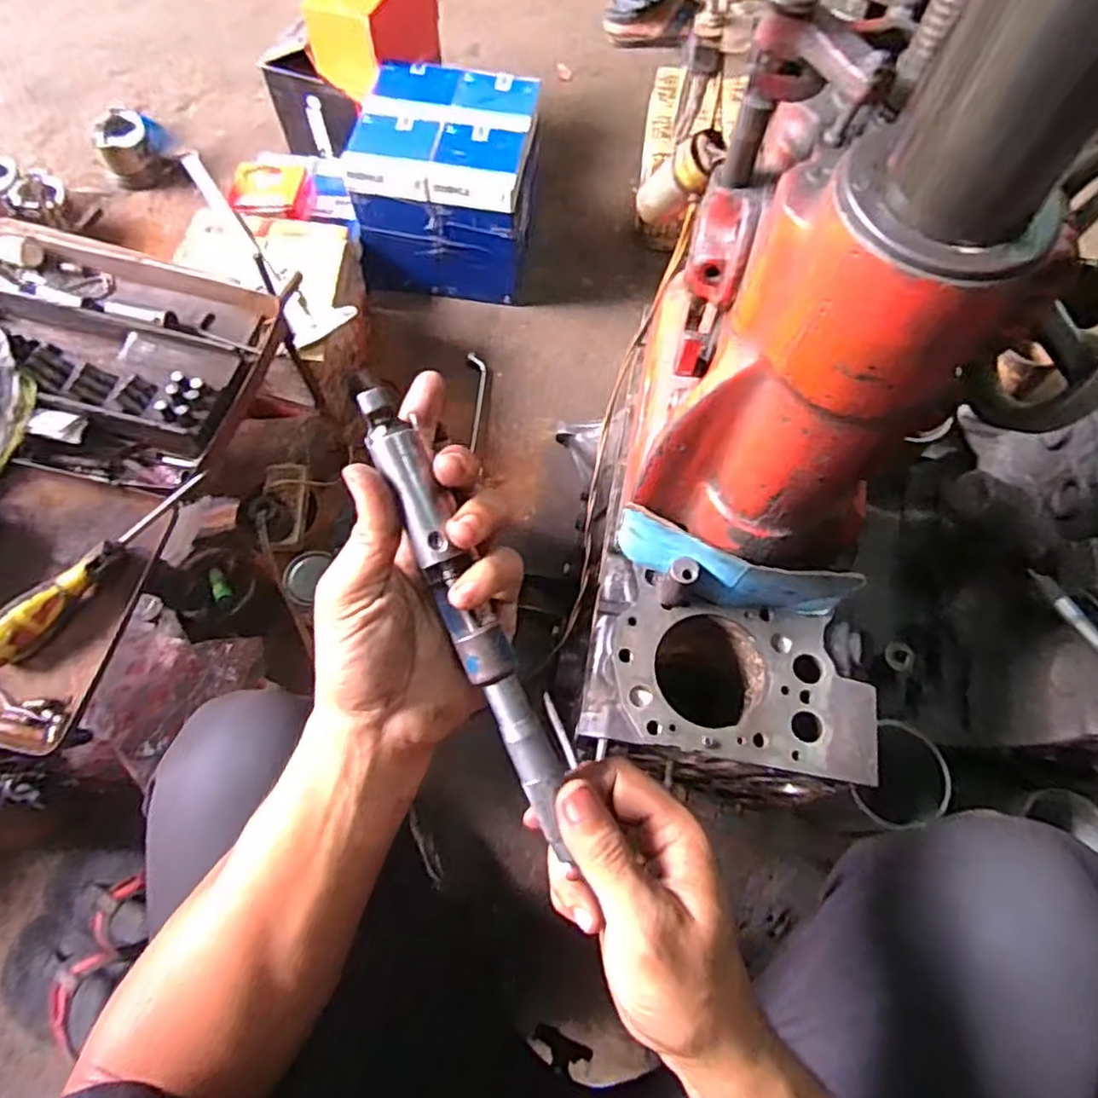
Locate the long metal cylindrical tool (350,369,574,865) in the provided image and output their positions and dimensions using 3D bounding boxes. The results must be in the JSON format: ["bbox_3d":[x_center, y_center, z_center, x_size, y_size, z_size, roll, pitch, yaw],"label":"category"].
[{"bbox_3d":[-0.035,0.024,0.285,0.019,0.023,0.212,-25,89,-11],"label":"long metal cylindrical tool"}]

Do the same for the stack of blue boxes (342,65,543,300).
[{"bbox_3d":[-0.150,-0.551,1.052,0.239,0.229,0.239,8,66,2],"label":"stack of blue boxes"}]

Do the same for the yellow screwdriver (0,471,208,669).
[{"bbox_3d":[-0.345,0.012,0.516,0.026,0.030,0.197,37,71,14],"label":"yellow screwdriver"}]

